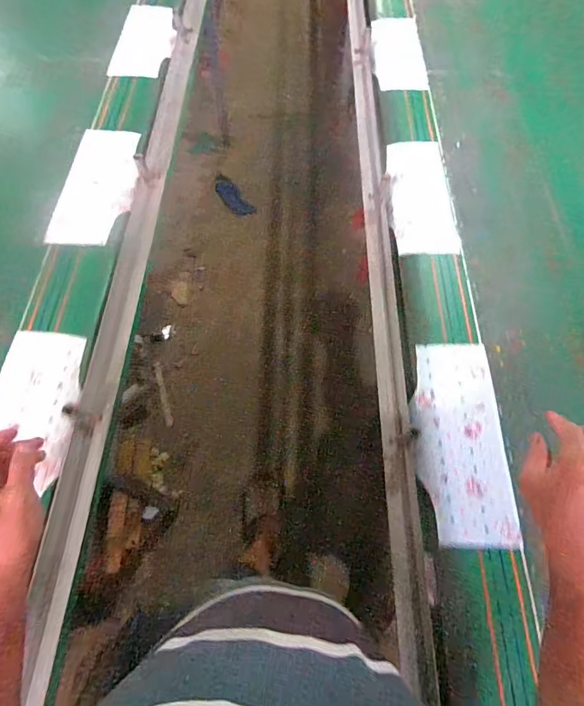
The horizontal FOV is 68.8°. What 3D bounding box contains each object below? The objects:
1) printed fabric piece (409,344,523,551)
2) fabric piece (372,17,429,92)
[{"bbox_3d":[0.272,0.134,0.684,0.142,0.015,0.321,2,63,2],"label":"printed fabric piece"},{"bbox_3d":[0.288,-0.820,1.152,0.129,0.008,0.345,3,66,-1],"label":"fabric piece"}]

